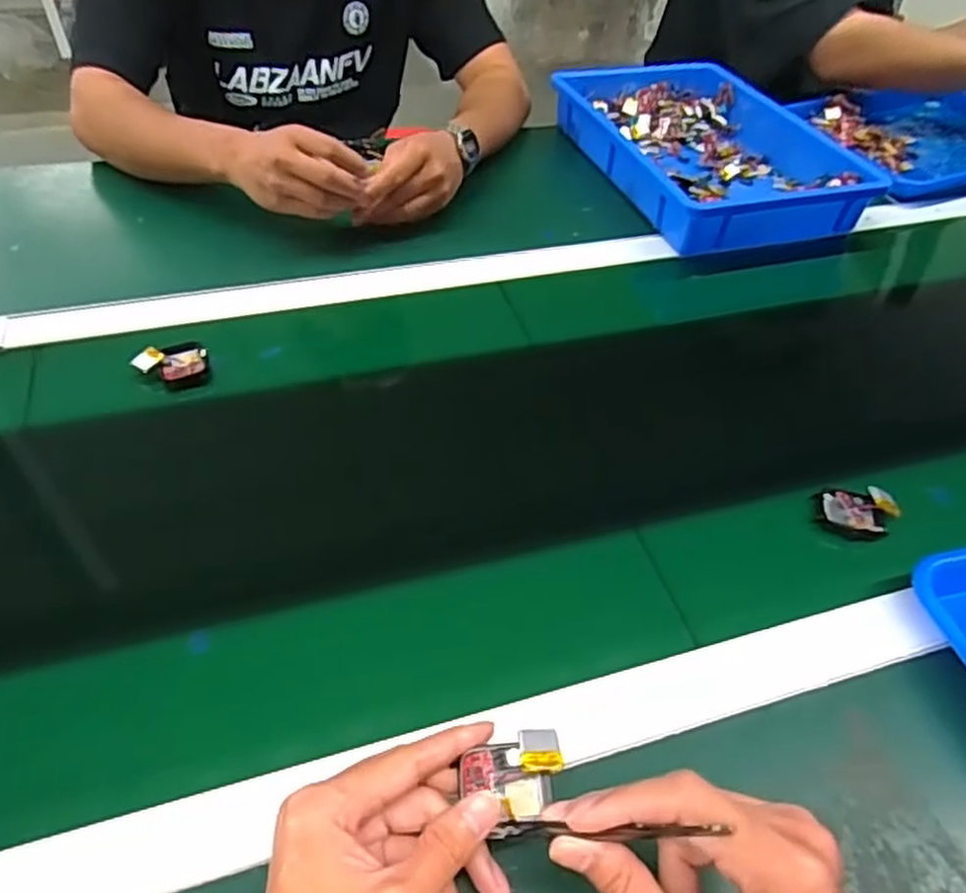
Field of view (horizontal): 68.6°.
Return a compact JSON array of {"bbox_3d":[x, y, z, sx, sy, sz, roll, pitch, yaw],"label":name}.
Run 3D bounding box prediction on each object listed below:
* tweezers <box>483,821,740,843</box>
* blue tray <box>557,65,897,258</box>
[{"bbox_3d":[0.047,0.158,0.292,0.012,0.103,0.011,43,44,-23],"label":"tweezers"},{"bbox_3d":[0.262,-0.355,0.857,0.247,0.073,0.366,-13,48,-16],"label":"blue tray"}]

